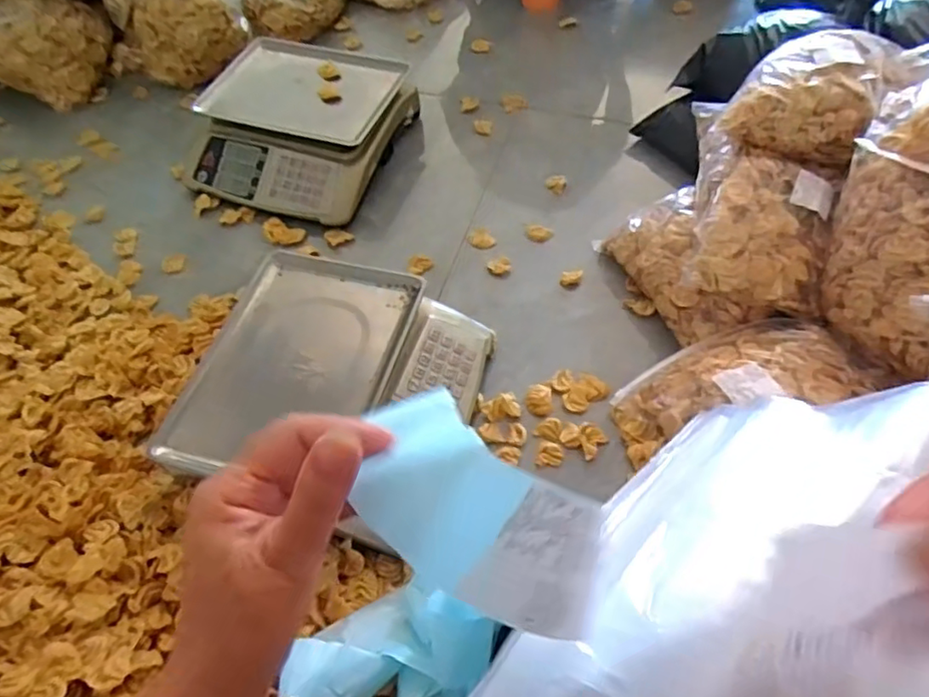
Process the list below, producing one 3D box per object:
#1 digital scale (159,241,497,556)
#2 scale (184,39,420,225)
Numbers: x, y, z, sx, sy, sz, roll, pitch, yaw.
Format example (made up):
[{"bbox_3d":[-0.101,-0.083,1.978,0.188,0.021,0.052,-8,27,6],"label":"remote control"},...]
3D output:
[{"bbox_3d":[-0.166,0.054,0.816,0.340,0.111,0.343,13,59,12],"label":"digital scale"},{"bbox_3d":[-0.312,-0.408,1.132,0.354,0.104,0.339,17,60,14],"label":"scale"}]

